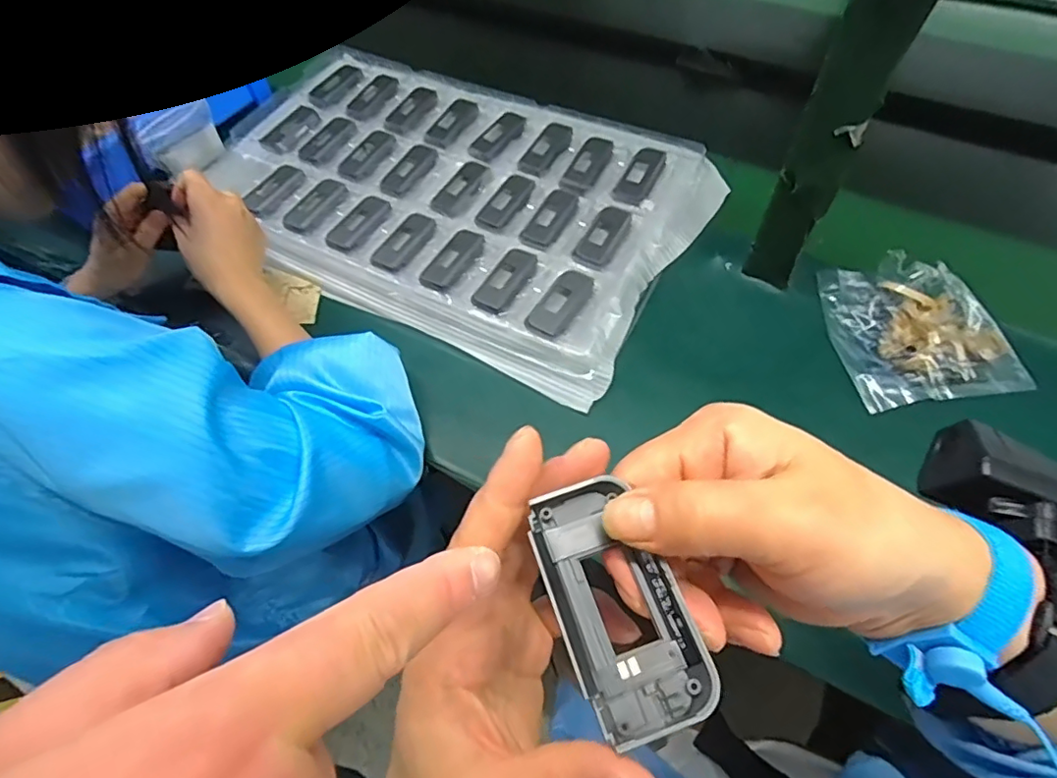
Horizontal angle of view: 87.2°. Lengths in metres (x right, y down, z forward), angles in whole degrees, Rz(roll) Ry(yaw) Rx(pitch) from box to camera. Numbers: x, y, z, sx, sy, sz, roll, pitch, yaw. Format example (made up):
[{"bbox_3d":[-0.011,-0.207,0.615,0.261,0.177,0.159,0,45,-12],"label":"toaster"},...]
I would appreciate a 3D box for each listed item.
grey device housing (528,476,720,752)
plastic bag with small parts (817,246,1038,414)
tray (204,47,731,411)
[{"bbox_3d":[0.027,0.066,0.173,0.037,0.008,0.074,-21,60,-10],"label":"grey device housing"},{"bbox_3d":[0.338,-0.057,0.483,0.140,0.030,0.142,-9,58,-2],"label":"plastic bag with small parts"},{"bbox_3d":[-0.091,-0.224,0.599,0.514,0.029,0.331,24,62,17],"label":"tray"}]

